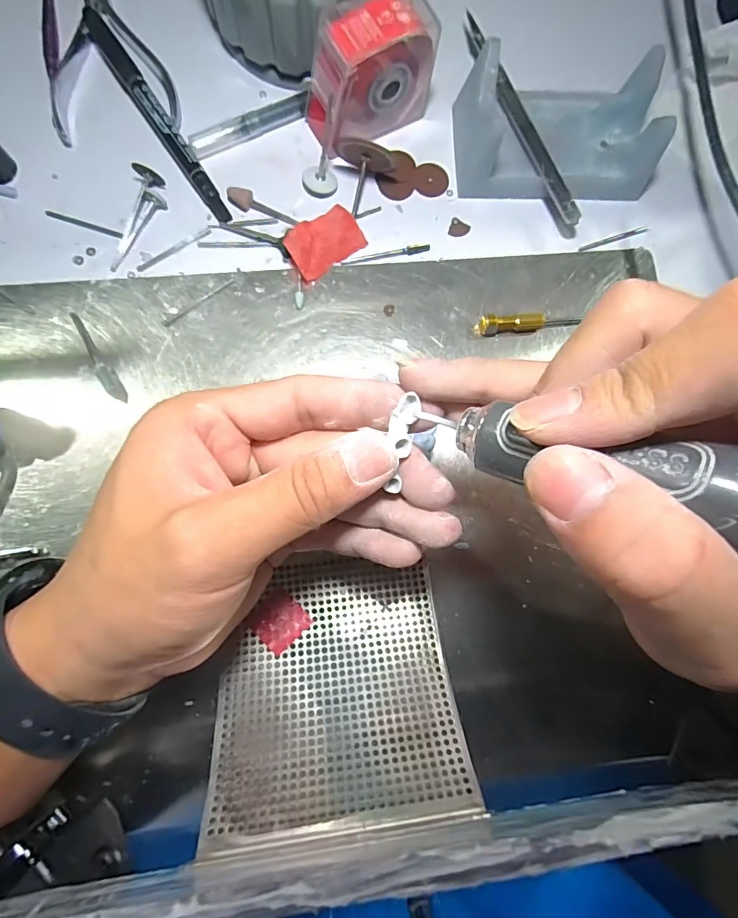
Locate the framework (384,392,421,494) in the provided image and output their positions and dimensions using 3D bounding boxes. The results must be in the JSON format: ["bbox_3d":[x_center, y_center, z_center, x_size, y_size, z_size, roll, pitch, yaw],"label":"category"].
[{"bbox_3d":[0.011,-0.006,0.144,0.008,0.006,0.031,9,92,-2],"label":"framework"}]

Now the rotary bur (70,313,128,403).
[{"bbox_3d":[-0.138,-0.051,0.226,0.008,0.004,0.054,-32,85,-7],"label":"rotary bur"}]

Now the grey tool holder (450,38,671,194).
[{"bbox_3d":[0.103,-0.181,0.244,0.106,0.039,0.067,-6,82,-4],"label":"grey tool holder"}]

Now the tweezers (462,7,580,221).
[{"bbox_3d":[0.083,-0.188,0.255,0.012,0.015,0.133,-24,84,-7],"label":"tweezers"}]

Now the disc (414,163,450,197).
[{"bbox_3d":[0.036,-0.160,0.258,0.020,0.004,0.020,0,83,-3],"label":"disc"}]

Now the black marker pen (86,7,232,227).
[{"bbox_3d":[-0.116,-0.187,0.244,0.013,0.011,0.135,-33,85,-7],"label":"black marker pen"}]

